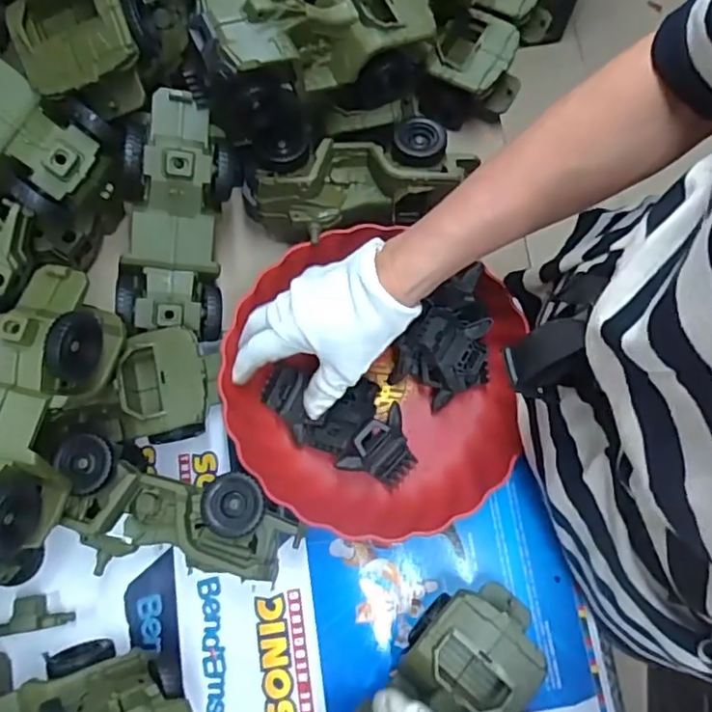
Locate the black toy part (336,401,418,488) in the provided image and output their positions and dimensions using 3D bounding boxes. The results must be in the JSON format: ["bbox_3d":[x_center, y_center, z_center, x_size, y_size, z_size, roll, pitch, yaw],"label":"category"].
[{"bbox_3d":[0.024,0.074,0.487,0.048,0.028,0.063,36,78,8],"label":"black toy part"}]

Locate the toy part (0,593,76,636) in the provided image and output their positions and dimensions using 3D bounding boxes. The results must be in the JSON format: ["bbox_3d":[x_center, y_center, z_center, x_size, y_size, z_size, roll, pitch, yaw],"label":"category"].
[{"bbox_3d":[-0.254,0.200,0.478,0.066,0.012,0.026,-10,76,-3],"label":"toy part"}]

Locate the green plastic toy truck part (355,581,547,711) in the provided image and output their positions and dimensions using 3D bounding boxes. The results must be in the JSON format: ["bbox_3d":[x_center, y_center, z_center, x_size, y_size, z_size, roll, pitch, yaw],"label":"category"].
[{"bbox_3d":[0.049,0.245,0.424,0.077,0.066,0.191,41,76,9],"label":"green plastic toy truck part"}]

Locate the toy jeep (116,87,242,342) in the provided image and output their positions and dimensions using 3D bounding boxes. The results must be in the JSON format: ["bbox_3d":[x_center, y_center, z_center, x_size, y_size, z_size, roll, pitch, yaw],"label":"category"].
[{"bbox_3d":[-0.142,-0.107,0.478,0.090,0.071,0.181,7,101,1],"label":"toy jeep"}]

